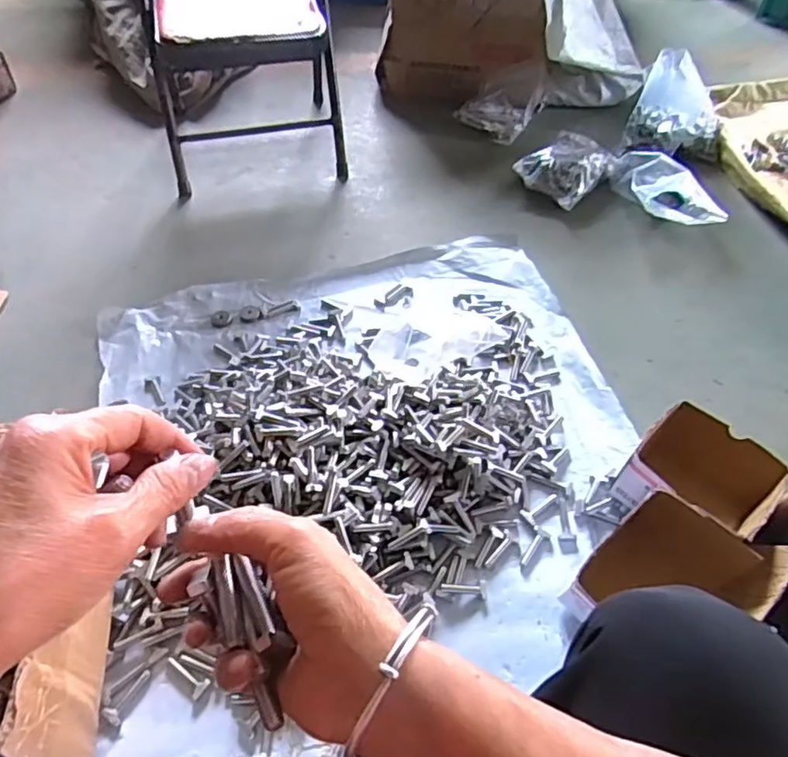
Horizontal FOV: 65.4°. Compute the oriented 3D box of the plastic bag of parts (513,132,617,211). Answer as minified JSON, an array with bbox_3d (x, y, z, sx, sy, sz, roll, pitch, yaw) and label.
[{"bbox_3d":[0.324,-0.397,1.152,0.154,0.060,0.135,-37,60,-24],"label":"plastic bag of parts"}]

